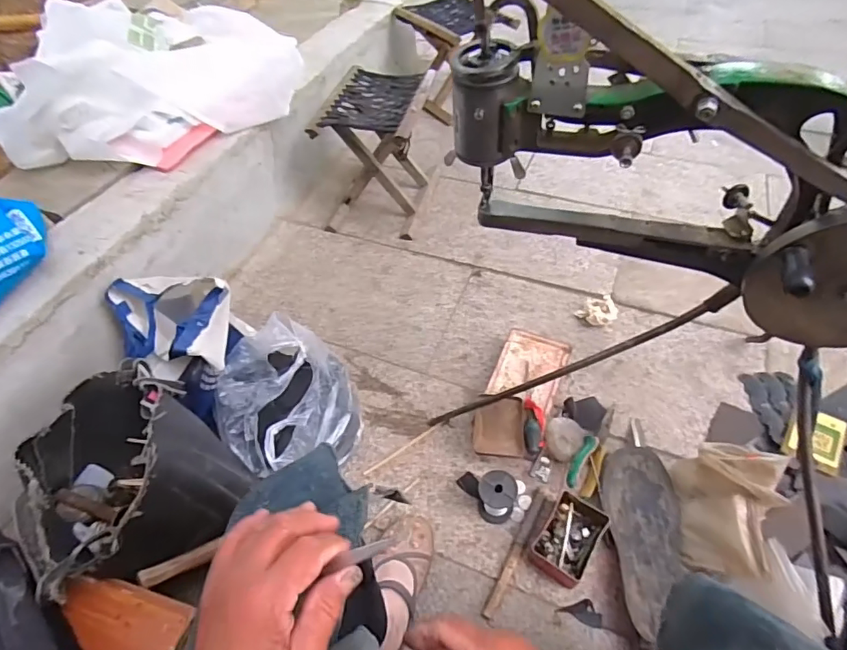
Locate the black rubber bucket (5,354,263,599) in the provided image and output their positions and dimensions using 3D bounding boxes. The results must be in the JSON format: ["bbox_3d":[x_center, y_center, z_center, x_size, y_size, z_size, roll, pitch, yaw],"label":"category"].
[{"bbox_3d":[-0.417,0.214,0.725,0.302,0.244,0.235,32,60,26],"label":"black rubber bucket"}]

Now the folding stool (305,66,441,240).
[{"bbox_3d":[-0.107,-0.423,1.249,0.229,0.292,0.271,9,53,12],"label":"folding stool"}]

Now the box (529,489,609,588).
[{"bbox_3d":[0.226,0.331,0.784,0.083,0.051,0.117,28,58,24],"label":"box"}]

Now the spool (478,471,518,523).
[{"bbox_3d":[0.117,0.275,0.805,0.057,0.093,0.053,-2,51,3],"label":"spool"}]

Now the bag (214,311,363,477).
[{"bbox_3d":[-0.243,0.127,0.881,0.231,0.195,0.249,-17,52,-9],"label":"bag"}]

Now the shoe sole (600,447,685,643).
[{"bbox_3d":[0.339,0.323,0.774,0.105,0.037,0.265,2,51,6],"label":"shoe sole"}]

